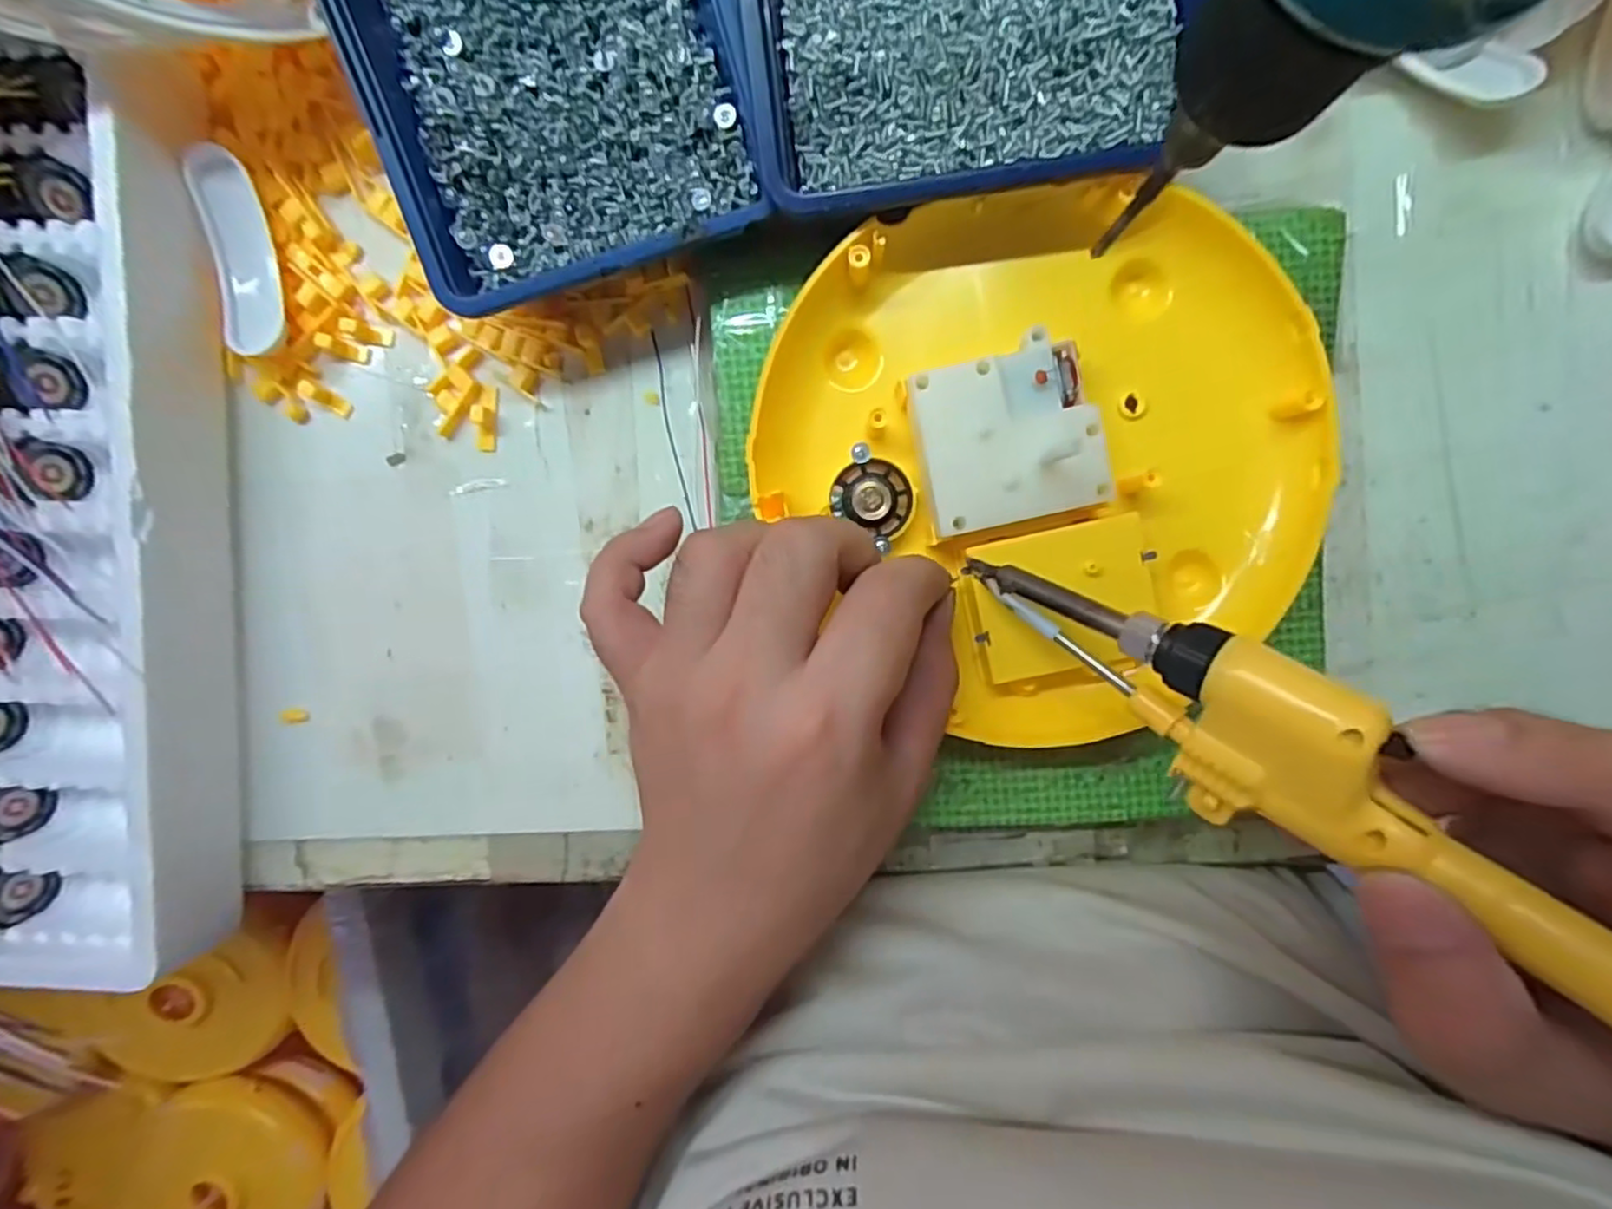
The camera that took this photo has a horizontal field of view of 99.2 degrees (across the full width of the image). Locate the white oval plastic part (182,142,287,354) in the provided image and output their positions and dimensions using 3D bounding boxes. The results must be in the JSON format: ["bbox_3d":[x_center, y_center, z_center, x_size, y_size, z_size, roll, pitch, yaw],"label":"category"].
[{"bbox_3d":[-0.210,-0.130,0.257,0.022,0.014,0.071,-6,95,2],"label":"white oval plastic part"}]

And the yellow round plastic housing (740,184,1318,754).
[{"bbox_3d":[0.083,-0.055,0.232,0.163,0.031,0.172,0,96,2],"label":"yellow round plastic housing"}]

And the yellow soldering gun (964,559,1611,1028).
[{"bbox_3d":[0.123,0.043,0.161,0.205,0.032,0.038,40,97,31],"label":"yellow soldering gun"}]

